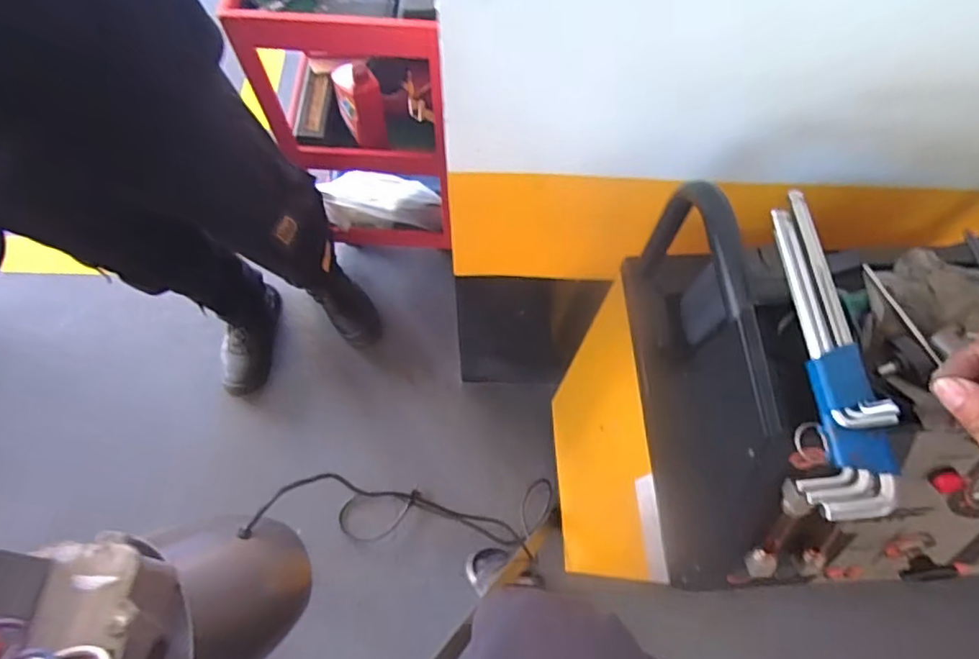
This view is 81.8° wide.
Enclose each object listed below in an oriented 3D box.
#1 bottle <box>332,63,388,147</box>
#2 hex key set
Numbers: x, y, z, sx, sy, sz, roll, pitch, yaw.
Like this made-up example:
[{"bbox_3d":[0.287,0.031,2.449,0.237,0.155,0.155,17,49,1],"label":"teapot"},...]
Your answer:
[{"bbox_3d":[-0.245,-0.431,1.061,0.084,0.176,0.094,-13,69,-7],"label":"bottle"},{"bbox_3d":[0.226,0.005,0.372,0.050,0.027,0.224,6,68,1],"label":"hex key set"}]

